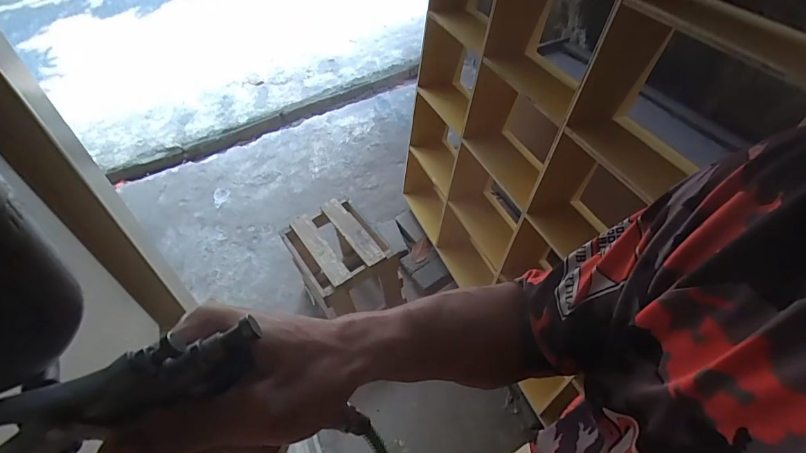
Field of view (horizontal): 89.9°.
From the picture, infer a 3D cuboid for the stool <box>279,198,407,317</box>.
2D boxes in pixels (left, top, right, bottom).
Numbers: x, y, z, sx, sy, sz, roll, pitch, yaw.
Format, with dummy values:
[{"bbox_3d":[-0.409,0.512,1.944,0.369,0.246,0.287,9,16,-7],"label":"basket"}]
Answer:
[{"bbox_3d":[-0.247,0.164,1.664,0.321,0.381,0.402,-33,53,-18],"label":"stool"}]

